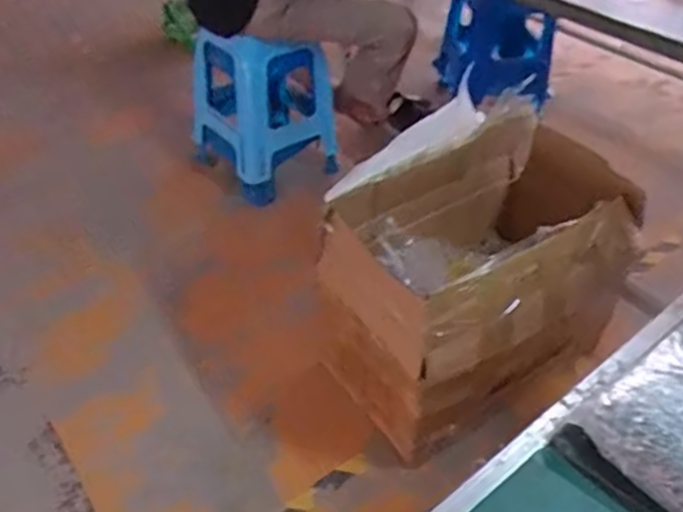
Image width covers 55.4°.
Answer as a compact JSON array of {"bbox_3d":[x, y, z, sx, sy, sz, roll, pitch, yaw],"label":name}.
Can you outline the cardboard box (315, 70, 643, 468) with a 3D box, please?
[{"bbox_3d":[0.319,0.026,1.516,0.696,0.476,0.463,-23,46,-24],"label":"cardboard box"}]

